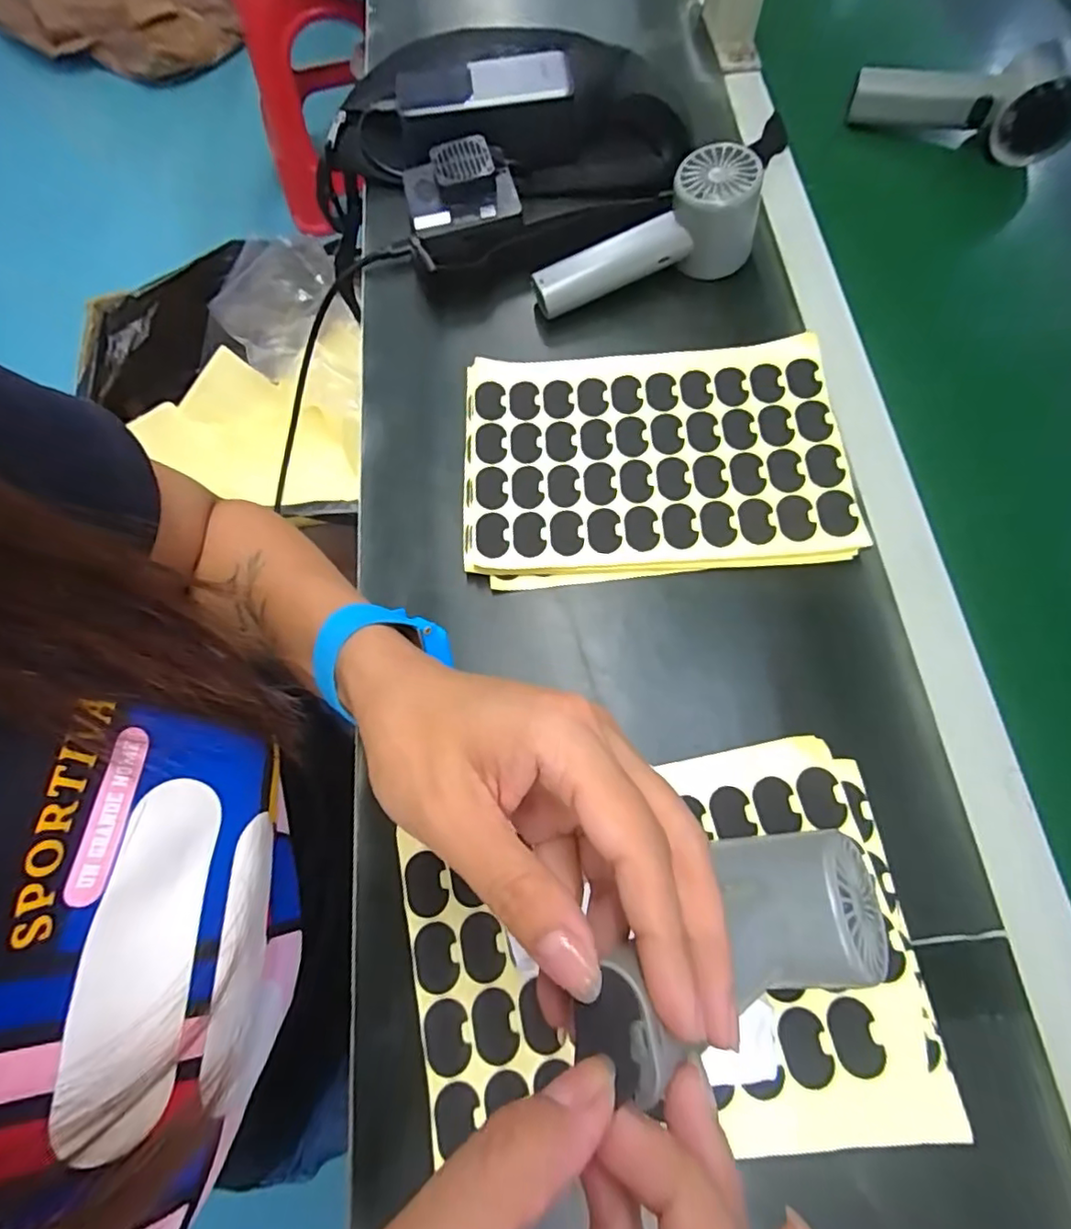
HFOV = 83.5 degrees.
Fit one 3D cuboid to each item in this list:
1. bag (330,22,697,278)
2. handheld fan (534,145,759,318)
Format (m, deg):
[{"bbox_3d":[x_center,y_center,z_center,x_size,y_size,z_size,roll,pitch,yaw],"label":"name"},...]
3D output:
[{"bbox_3d":[-0.033,-0.363,0.464,0.280,0.067,0.244,-8,69,-2],"label":"bag"},{"bbox_3d":[0.075,-0.253,0.416,0.157,0.059,0.052,-21,69,9],"label":"handheld fan"}]

